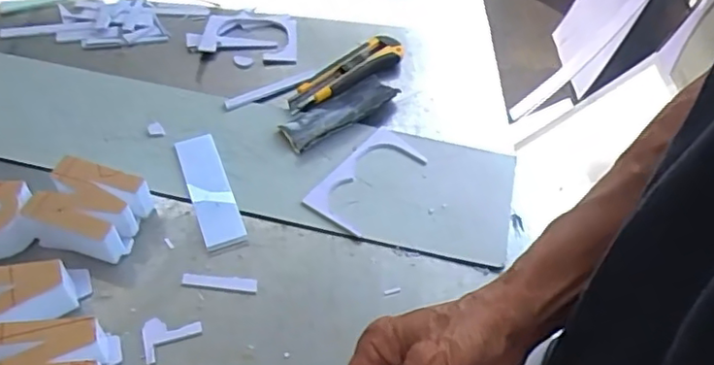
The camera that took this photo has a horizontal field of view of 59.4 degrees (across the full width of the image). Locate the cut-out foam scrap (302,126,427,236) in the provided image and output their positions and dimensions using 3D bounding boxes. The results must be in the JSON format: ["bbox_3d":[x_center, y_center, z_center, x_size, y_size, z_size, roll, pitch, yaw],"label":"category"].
[{"bbox_3d":[0.012,-0.009,0.630,0.066,0.008,0.133,31,57,19],"label":"cut-out foam scrap"}]

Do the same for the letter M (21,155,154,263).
[{"bbox_3d":[-0.241,0.022,0.571,0.084,0.045,0.077,15,53,9],"label":"letter M"}]

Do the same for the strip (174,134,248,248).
[{"bbox_3d":[-0.145,0.004,0.614,0.039,0.008,0.129,-17,55,-16],"label":"strip"}]

